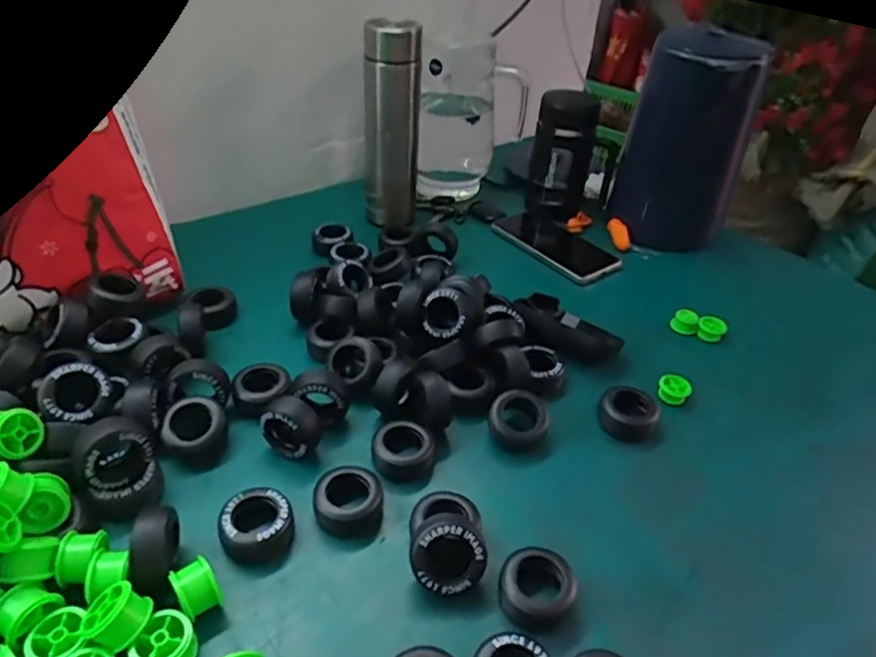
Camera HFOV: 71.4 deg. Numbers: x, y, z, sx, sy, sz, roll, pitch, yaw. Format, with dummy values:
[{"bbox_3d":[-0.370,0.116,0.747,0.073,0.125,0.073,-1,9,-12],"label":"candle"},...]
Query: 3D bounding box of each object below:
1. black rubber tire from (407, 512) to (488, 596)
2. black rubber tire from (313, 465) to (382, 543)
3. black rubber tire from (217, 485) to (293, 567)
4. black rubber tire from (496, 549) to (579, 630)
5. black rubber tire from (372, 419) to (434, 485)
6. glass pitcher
[{"bbox_3d":[0.007,0.148,0.402,0.048,0.045,0.024,19,-2,-2],"label":"black rubber tire"},{"bbox_3d":[-0.065,0.126,0.446,0.049,0.020,0.048,1,38,-3],"label":"black rubber tire"},{"bbox_3d":[-0.126,0.136,0.424,0.044,0.024,0.044,4,39,-3],"label":"black rubber tire"},{"bbox_3d":[0.064,0.173,0.405,0.048,0.029,0.045,2,38,-2],"label":"black rubber tire"},{"bbox_3d":[-0.028,0.098,0.485,0.049,0.020,0.045,5,38,2],"label":"black rubber tire"},{"bbox_3d":[0.037,-0.282,0.816,0.136,0.188,0.111,-3,39,-8],"label":"glass pitcher"}]

